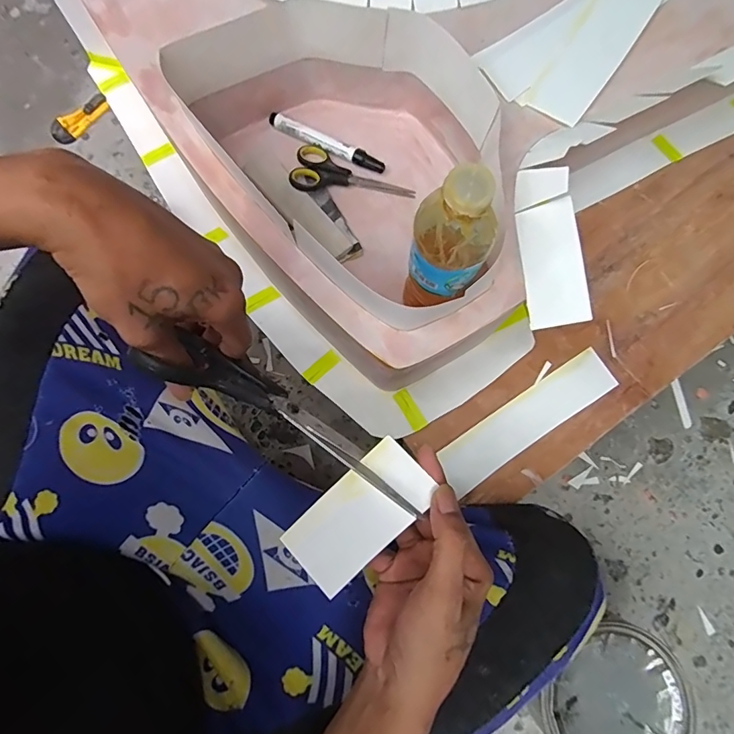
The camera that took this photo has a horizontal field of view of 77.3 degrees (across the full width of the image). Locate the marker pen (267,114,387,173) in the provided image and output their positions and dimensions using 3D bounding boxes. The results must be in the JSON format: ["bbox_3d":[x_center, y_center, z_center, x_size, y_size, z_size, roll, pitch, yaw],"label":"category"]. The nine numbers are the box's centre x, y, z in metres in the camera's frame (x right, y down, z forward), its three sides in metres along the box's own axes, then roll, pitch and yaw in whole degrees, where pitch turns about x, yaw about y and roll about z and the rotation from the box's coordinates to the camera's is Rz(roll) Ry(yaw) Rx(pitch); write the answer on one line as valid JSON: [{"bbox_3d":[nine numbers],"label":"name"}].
[{"bbox_3d":[-0.046,-0.255,0.523,0.141,0.012,0.018,24,79,4],"label":"marker pen"}]

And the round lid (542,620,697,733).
[{"bbox_3d":[0.273,0.368,0.490,0.155,0.019,0.139,-43,82,-8],"label":"round lid"}]

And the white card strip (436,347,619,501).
[{"bbox_3d":[0.181,0.059,0.518,0.223,0.005,0.053,-33,80,-7],"label":"white card strip"}]

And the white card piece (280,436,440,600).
[{"bbox_3d":[-0.005,0.100,0.305,0.052,0.004,0.104,44,95,8],"label":"white card piece"}]

